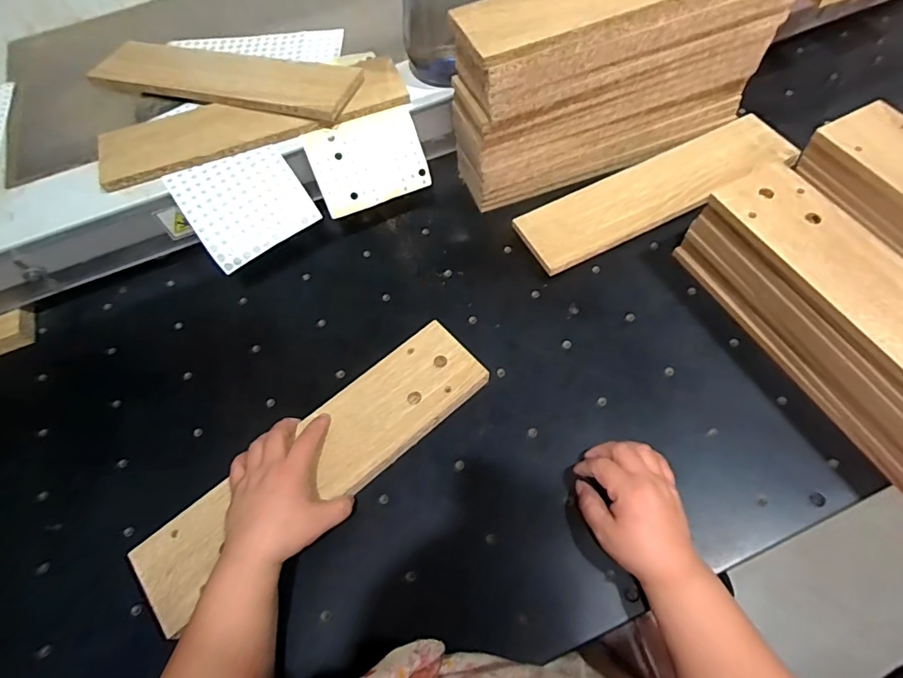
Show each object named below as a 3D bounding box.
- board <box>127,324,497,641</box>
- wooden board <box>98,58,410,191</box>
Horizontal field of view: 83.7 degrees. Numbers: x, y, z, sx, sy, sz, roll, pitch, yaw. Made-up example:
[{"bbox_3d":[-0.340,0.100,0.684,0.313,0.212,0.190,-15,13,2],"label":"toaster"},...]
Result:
[{"bbox_3d":[-0.127,0.117,0.499,0.361,0.017,0.091,-36,65,-17],"label":"board"},{"bbox_3d":[-0.242,-0.272,0.625,0.371,0.019,0.089,-18,61,-5],"label":"wooden board"}]

